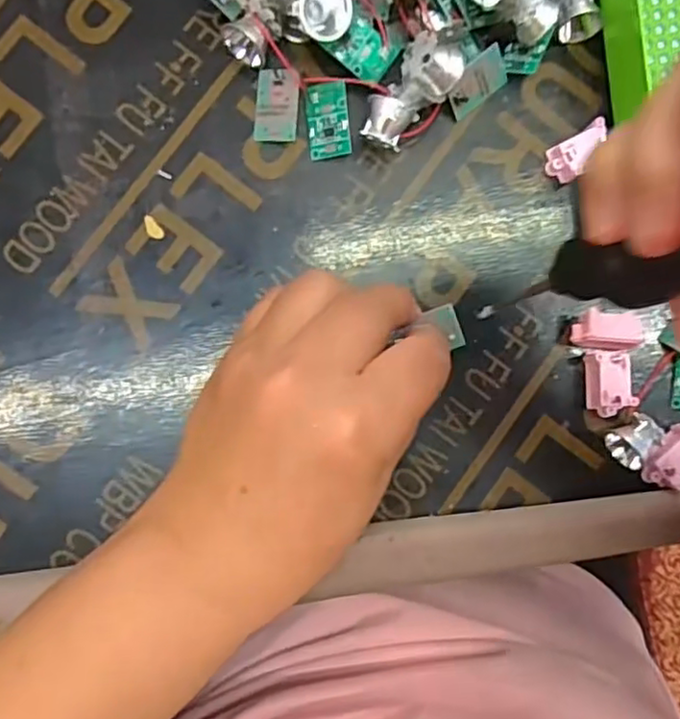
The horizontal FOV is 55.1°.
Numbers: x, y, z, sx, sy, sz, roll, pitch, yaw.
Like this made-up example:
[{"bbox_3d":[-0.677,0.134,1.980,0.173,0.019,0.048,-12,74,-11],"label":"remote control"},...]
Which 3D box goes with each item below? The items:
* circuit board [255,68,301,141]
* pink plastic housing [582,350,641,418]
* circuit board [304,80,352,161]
[{"bbox_3d":[-0.029,-0.116,0.297,0.020,0.008,0.031,3,87,-4],"label":"circuit board"},{"bbox_3d":[0.124,0.011,0.300,0.017,0.014,0.029,-11,88,-5],"label":"pink plastic housing"},{"bbox_3d":[-0.005,-0.110,0.297,0.019,0.004,0.035,-4,92,16],"label":"circuit board"}]

